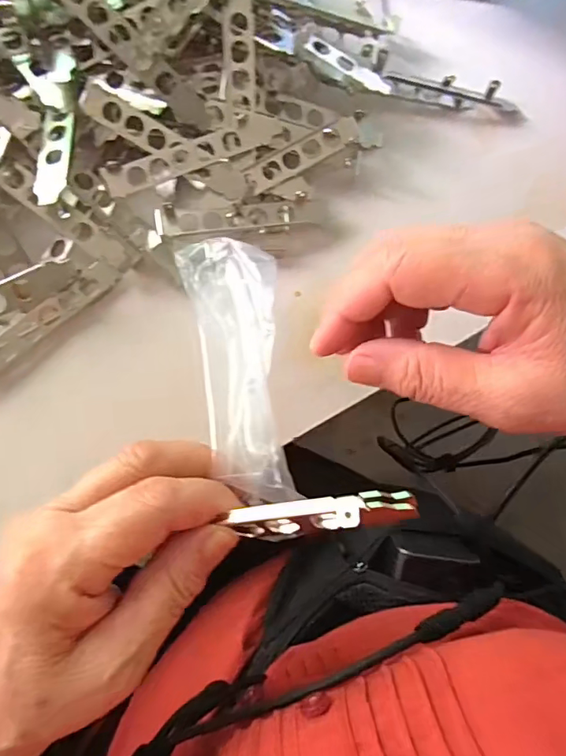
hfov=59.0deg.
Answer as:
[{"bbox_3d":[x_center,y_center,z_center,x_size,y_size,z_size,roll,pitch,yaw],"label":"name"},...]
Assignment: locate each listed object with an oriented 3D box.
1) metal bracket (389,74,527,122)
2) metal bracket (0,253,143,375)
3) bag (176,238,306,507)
[{"bbox_3d":[0.132,-0.215,0.374,0.106,0.013,0.017,10,82,-4],"label":"metal bracket"},{"bbox_3d":[-0.151,-0.040,0.325,0.133,0.014,0.019,-41,88,-9],"label":"metal bracket"},{"bbox_3d":[-0.023,-0.013,0.256,0.048,0.017,0.158,-7,57,-6],"label":"bag"}]

